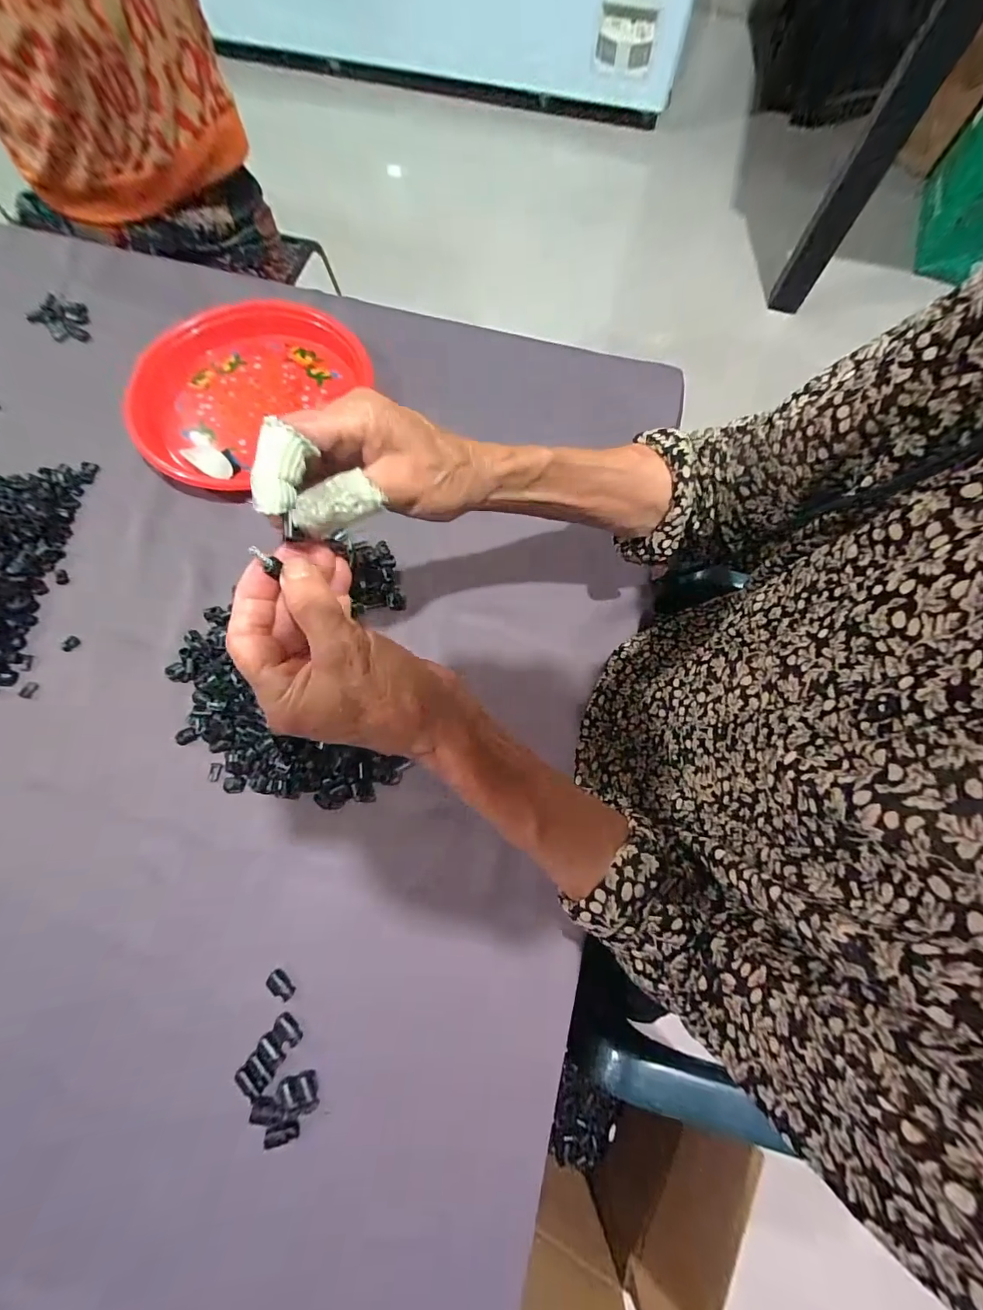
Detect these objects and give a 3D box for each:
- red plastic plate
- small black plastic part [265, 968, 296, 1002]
[{"bbox_3d":[-0.245,-0.273,0.477,0.232,0.044,0.215,1,72,-2],"label":"red plastic plate"},{"bbox_3d":[-0.151,0.236,0.330,0.022,0.012,0.011,37,75,10],"label":"small black plastic part"}]

